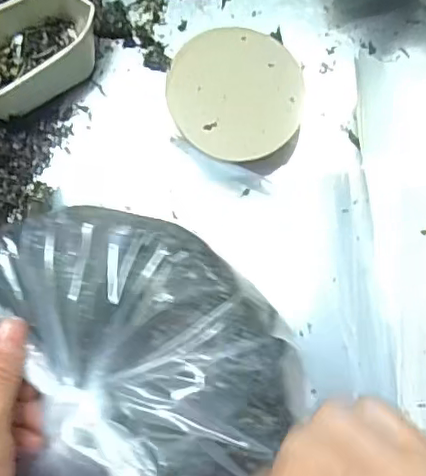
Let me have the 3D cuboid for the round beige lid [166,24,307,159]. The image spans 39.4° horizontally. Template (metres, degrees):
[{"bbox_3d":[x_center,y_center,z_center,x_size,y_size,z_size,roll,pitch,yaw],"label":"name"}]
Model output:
[{"bbox_3d":[0.026,-0.172,0.702,0.163,0.013,0.150,-1,82,6],"label":"round beige lid"}]

